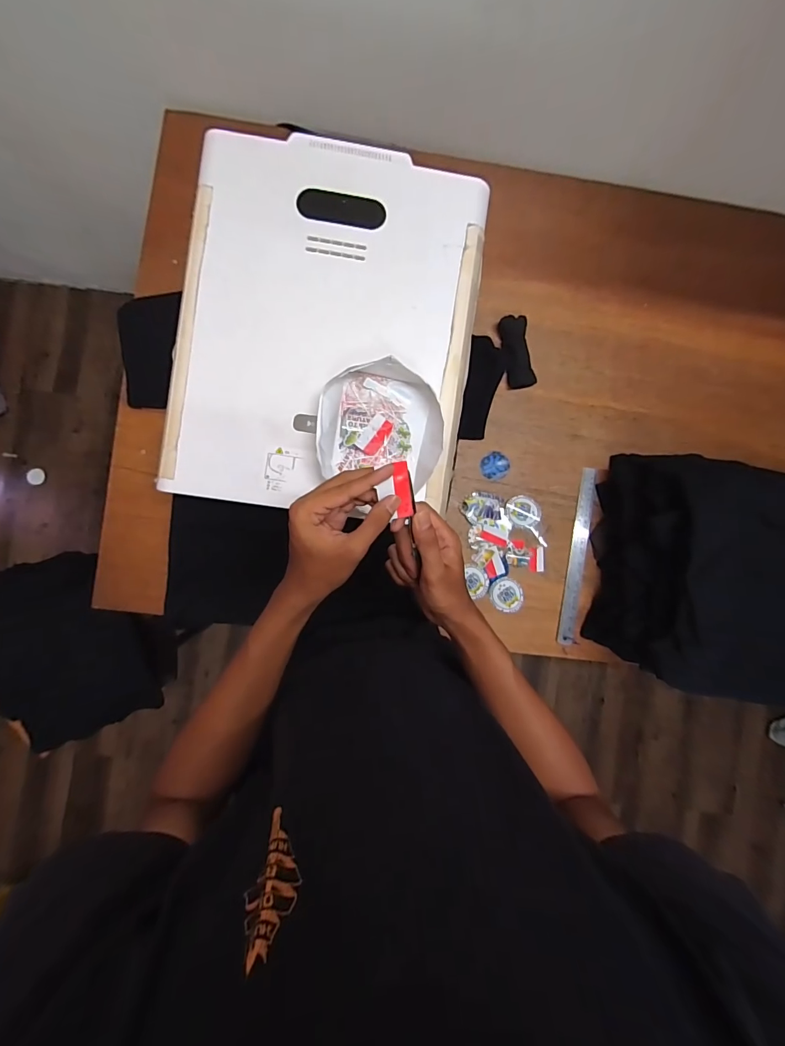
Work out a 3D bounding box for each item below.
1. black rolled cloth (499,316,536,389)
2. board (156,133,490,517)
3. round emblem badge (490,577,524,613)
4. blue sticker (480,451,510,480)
[{"bbox_3d":[0.227,-0.311,0.746,0.048,0.019,0.127,-9,90,-2],"label":"black rolled cloth"},{"bbox_3d":[-0.091,-0.271,0.572,0.404,0.026,0.499,8,90,-2],"label":"board"},{"bbox_3d":[0.210,0.132,0.750,0.061,0.008,0.061,0,90,-2],"label":"round emblem badge"},{"bbox_3d":[0.190,-0.107,0.755,0.057,0.006,0.050,-15,90,-2],"label":"blue sticker"}]

